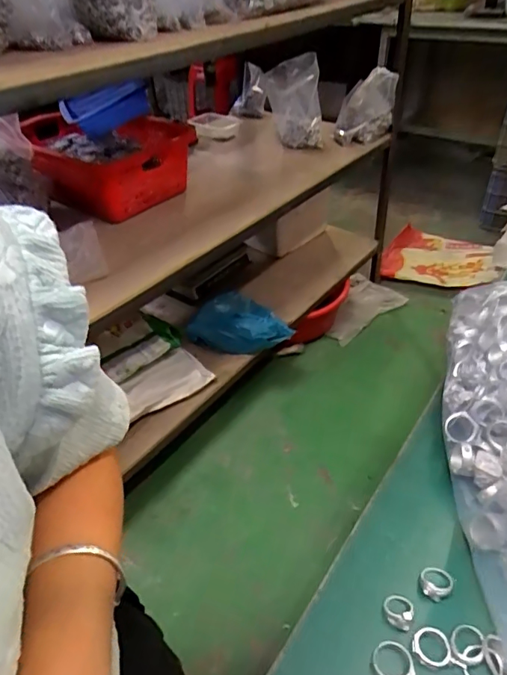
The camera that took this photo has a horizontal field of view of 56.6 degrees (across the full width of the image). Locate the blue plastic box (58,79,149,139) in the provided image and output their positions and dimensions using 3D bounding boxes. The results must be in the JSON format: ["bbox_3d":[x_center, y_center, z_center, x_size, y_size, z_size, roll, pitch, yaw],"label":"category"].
[{"bbox_3d":[-0.383,-0.600,1.246,0.240,0.100,0.042,-6,38,17],"label":"blue plastic box"}]

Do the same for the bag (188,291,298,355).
[{"bbox_3d":[-0.030,-0.039,1.304,0.288,0.102,0.158,18,45,24],"label":"bag"}]

